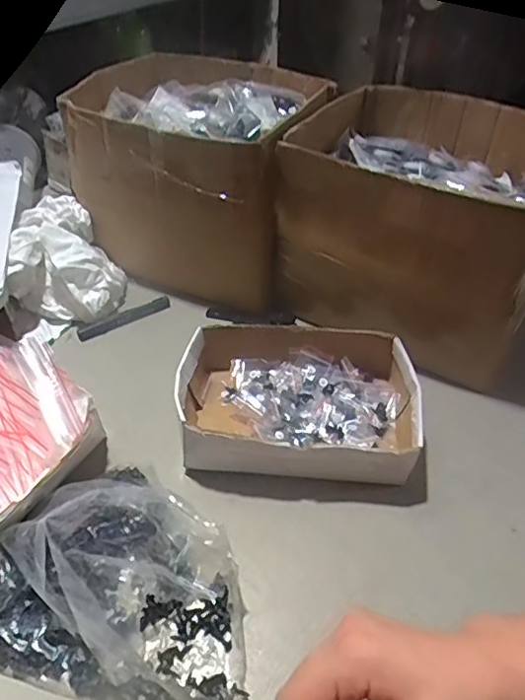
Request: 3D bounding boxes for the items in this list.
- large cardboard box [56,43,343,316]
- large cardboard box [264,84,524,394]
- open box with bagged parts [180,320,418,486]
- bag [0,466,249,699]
[{"bbox_3d":[-0.100,-0.285,0.882,0.326,0.248,0.374,12,45,11],"label":"large cardboard box"},{"bbox_3d":[0.244,-0.218,0.825,0.335,0.241,0.513,22,47,20],"label":"large cardboard box"},{"bbox_3d":[0.038,0.060,0.624,0.260,0.074,0.182,6,44,5],"label":"open box with bagged parts"},{"bbox_3d":[-0.114,0.172,0.458,0.237,0.105,0.201,15,45,14],"label":"bag"}]

